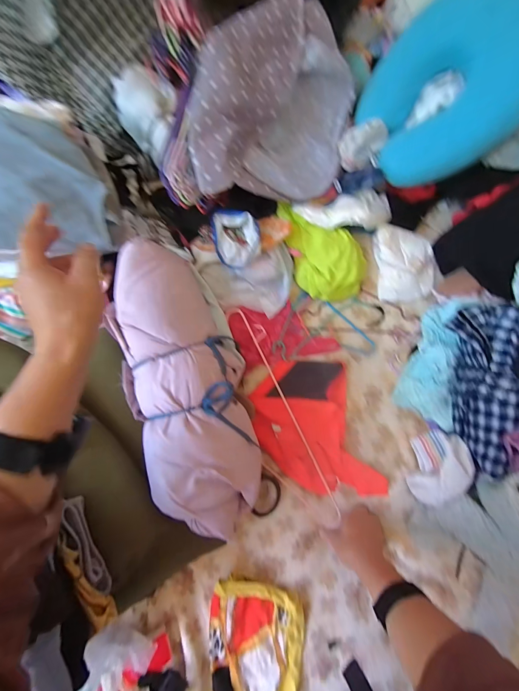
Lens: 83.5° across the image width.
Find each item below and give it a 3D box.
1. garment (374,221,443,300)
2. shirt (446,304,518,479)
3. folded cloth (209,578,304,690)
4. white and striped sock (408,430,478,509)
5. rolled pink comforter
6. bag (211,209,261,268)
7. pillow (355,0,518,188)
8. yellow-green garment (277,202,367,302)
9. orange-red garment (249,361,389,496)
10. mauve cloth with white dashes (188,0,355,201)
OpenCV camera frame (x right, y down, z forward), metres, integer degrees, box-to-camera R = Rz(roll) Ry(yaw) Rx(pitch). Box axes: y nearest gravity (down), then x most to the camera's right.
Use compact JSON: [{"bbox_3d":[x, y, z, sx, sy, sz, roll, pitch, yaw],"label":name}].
[{"bbox_3d":[0.317,-0.177,0.616,0.132,0.037,0.157,-6,80,0],"label":"garment"},{"bbox_3d":[0.392,0.072,0.495,0.126,0.092,0.273,2,97,2],"label":"shirt"},{"bbox_3d":[-0.011,0.532,0.492,0.159,0.030,0.224,8,80,3],"label":"folded cloth"},{"bbox_3d":[0.332,0.225,0.534,0.092,0.061,0.128,20,81,5],"label":"white and striped sock"},{"bbox_3d":[-0.124,0.059,0.487,0.185,0.119,0.461,-23,80,-3],"label":"rolled pink comforter"},{"bbox_3d":[-0.043,-0.204,0.563,0.085,0.051,0.095,-7,80,0],"label":"bag"},{"bbox_3d":[0.346,-0.460,0.534,0.090,0.274,0.284,-9,77,-46],"label":"pillow"},{"bbox_3d":[0.136,-0.199,0.606,0.141,0.048,0.213,-16,80,-1],"label":"yellow-green garment"},{"bbox_3d":[0.103,0.170,0.567,0.202,0.023,0.274,-17,80,-2],"label":"orange-red garment"},{"bbox_3d":[0.036,-0.449,0.538,0.347,0.066,0.330,-11,107,-31],"label":"mauve cloth with white dashes"}]

